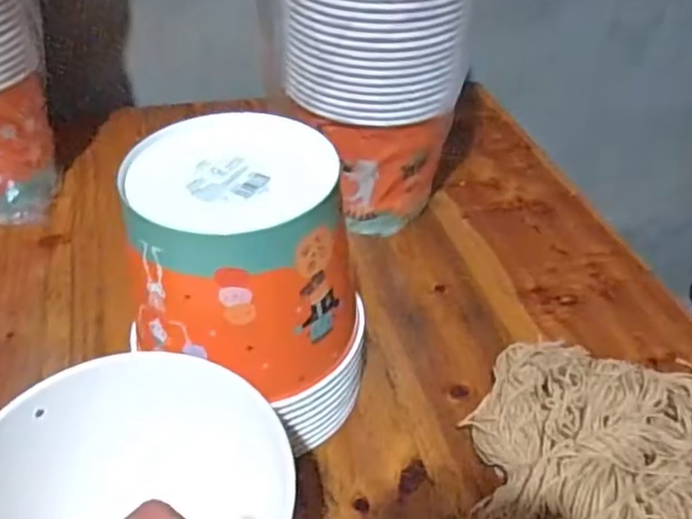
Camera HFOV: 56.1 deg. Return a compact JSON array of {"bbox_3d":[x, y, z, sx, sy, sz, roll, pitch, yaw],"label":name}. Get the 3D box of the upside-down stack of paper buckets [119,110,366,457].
[{"bbox_3d":[-0.062,0.025,0.453,0.139,0.196,0.137,7,41,5],"label":"upside-down stack of paper buckets"}]

